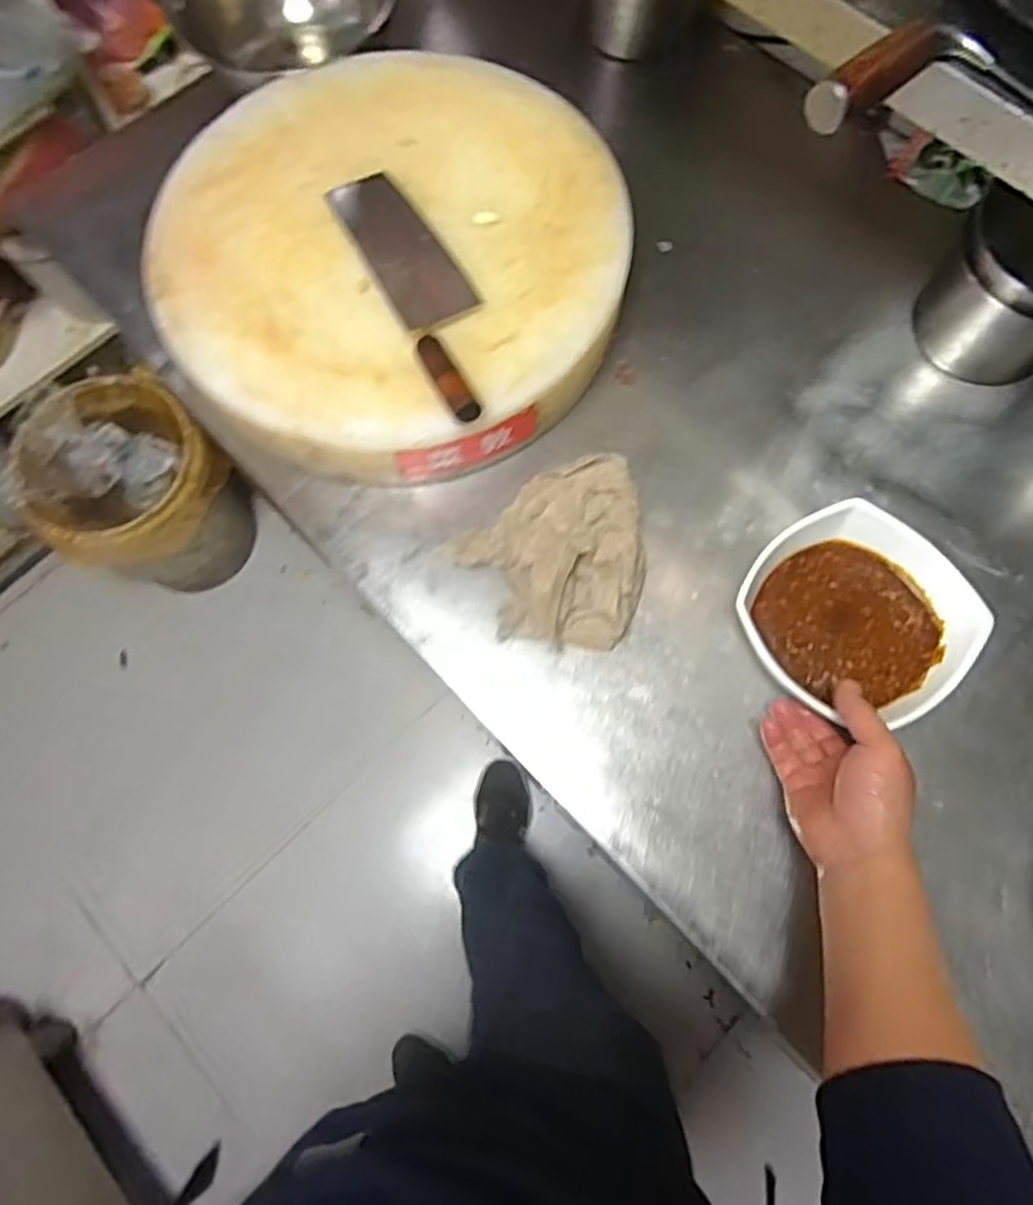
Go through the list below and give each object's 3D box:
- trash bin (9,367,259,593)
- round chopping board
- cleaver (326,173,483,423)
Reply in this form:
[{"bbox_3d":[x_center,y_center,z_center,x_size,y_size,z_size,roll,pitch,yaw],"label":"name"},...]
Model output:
[{"bbox_3d":[-0.713,-0.205,1.361,0.296,0.376,0.286,0,73,1],"label":"trash bin"},{"bbox_3d":[-0.123,-0.353,0.729,0.457,0.104,0.489,-4,73,0],"label":"round chopping board"},{"bbox_3d":[-0.087,-0.299,0.657,0.074,0.024,0.309,-26,74,-7],"label":"cleaver"}]

